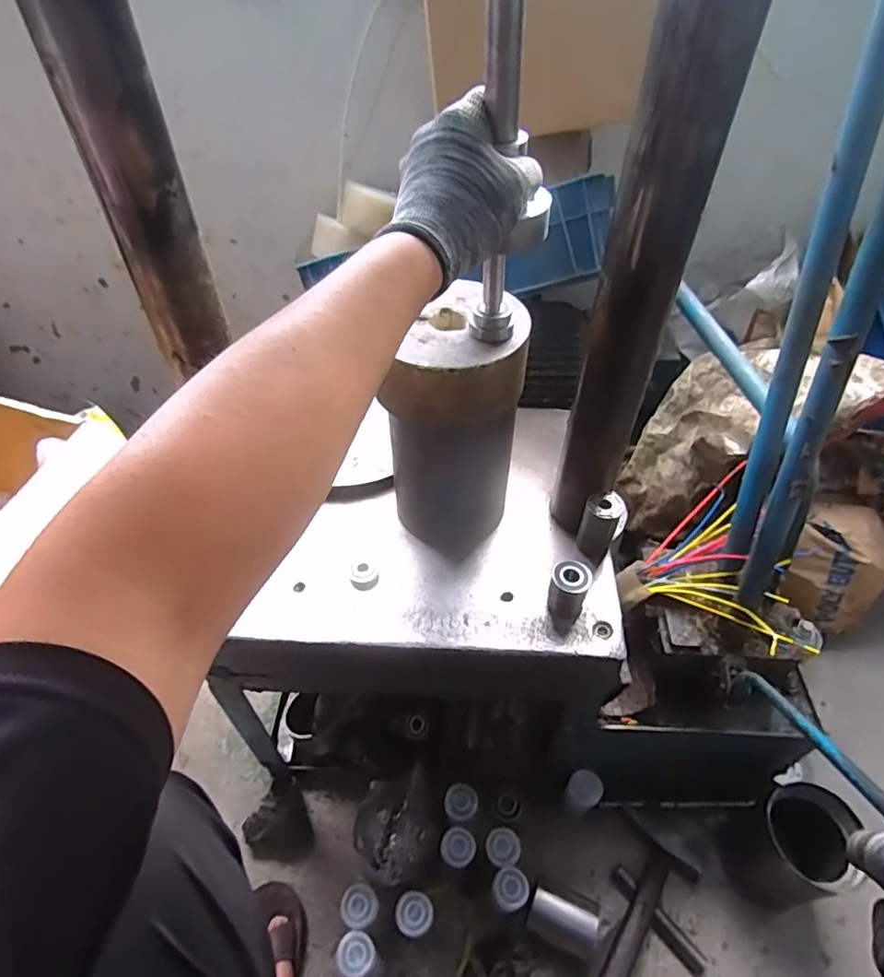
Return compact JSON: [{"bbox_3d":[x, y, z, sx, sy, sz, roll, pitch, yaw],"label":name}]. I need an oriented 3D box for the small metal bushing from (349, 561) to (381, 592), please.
[{"bbox_3d":[-0.085,0.093,0.630,0.031,0.014,0.032,-17,50,-16],"label":"small metal bushing"}]

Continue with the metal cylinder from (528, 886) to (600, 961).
[{"bbox_3d":[0.156,0.559,0.740,0.085,0.040,0.046,19,50,17],"label":"metal cylinder"}]

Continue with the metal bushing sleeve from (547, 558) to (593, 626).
[{"bbox_3d":[0.130,0.106,0.593,0.038,0.054,0.041,0,47,0],"label":"metal bushing sleeve"}]

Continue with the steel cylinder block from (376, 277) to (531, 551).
[{"bbox_3d":[0.011,-0.055,0.598,0.126,0.258,0.117,10,48,9],"label":"steel cylinder block"}]

